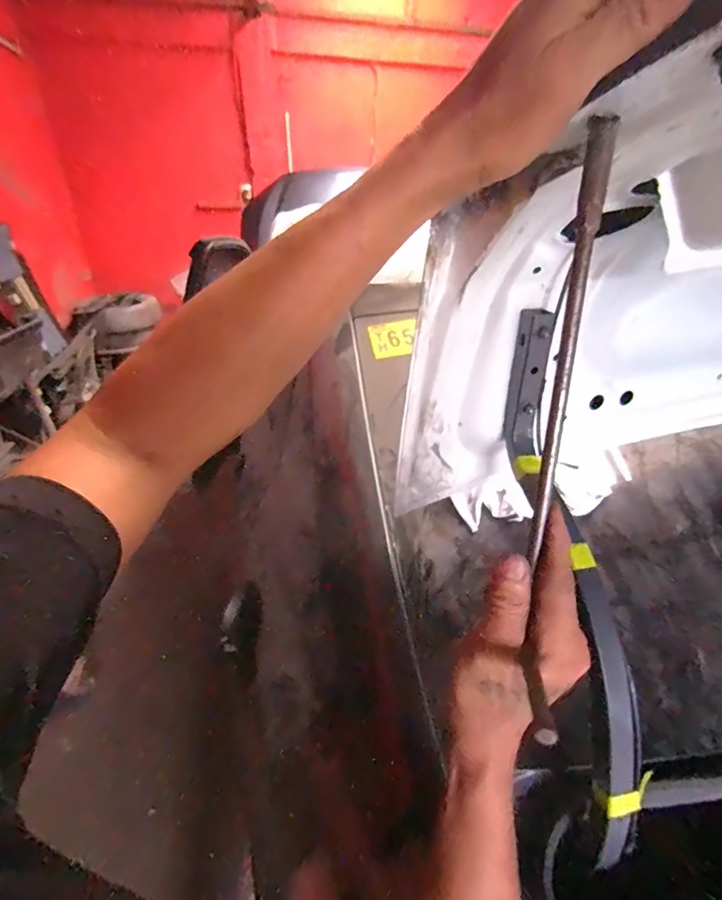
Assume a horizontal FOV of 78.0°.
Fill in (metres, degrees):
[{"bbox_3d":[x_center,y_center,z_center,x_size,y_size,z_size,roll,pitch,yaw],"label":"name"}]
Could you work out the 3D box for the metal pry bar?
[{"bbox_3d":[0.119,0.005,0.264,0.023,0.359,0.021,4,9,4],"label":"metal pry bar"}]

